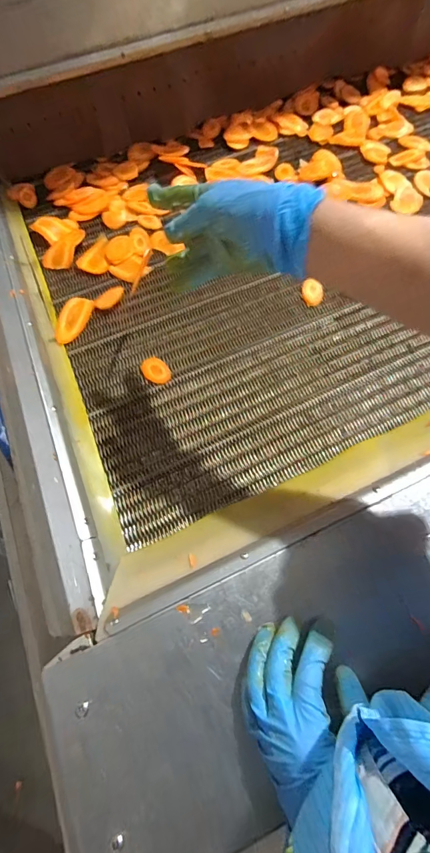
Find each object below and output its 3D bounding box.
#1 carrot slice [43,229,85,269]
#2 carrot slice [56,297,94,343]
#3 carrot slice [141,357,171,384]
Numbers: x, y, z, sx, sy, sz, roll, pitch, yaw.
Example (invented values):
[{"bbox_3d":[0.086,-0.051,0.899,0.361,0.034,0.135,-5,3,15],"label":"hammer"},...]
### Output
[{"bbox_3d":[-0.254,-0.302,0.636,0.041,0.014,0.087,32,82,16],"label":"carrot slice"},{"bbox_3d":[-0.217,-0.163,0.574,0.046,0.006,0.088,5,65,5],"label":"carrot slice"},{"bbox_3d":[-0.084,-0.080,0.533,0.034,0.004,0.048,-37,69,-14],"label":"carrot slice"}]

